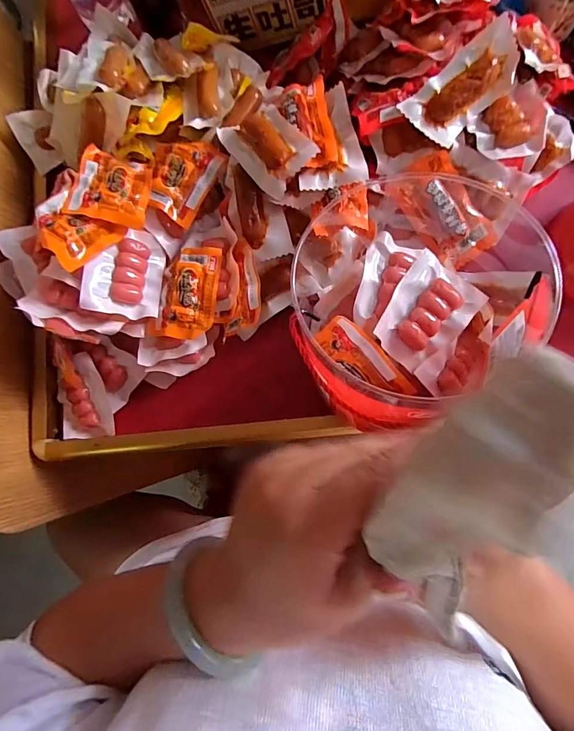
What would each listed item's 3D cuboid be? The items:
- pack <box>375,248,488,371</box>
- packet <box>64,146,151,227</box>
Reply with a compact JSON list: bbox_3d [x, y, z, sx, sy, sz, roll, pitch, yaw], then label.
[{"bbox_3d":[0.117,-0.044,0.343,0.066,0.023,0.092,37,87,9],"label":"pack"},{"bbox_3d":[-0.167,-0.172,0.392,0.067,0.013,0.084,9,63,-12],"label":"packet"}]

